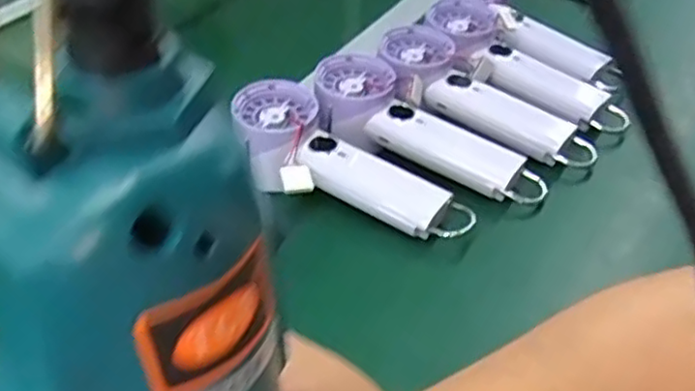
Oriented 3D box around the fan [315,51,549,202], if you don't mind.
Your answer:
[{"bbox_3d":[0.055,-0.044,0.517,0.188,0.033,0.069,32,49,17],"label":"fan"}]

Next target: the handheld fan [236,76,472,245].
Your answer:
[{"bbox_3d":[-0.004,-0.019,0.489,0.186,0.032,0.070,30,47,10],"label":"handheld fan"}]

